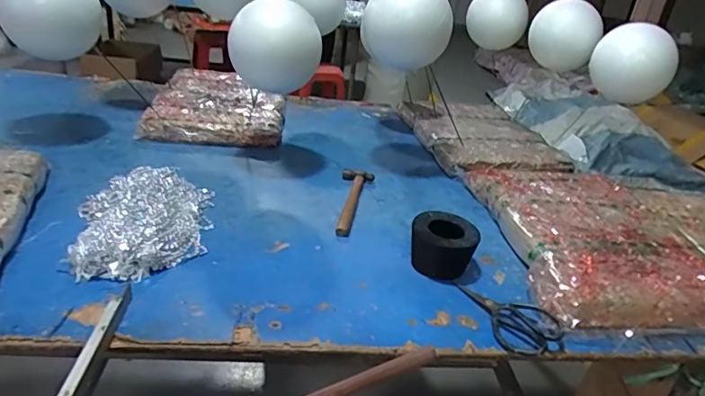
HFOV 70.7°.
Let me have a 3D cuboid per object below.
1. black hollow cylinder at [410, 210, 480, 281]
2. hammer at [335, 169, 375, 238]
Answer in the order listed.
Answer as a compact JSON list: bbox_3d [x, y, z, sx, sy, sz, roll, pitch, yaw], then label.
[{"bbox_3d":[0.160,0.084,0.883,0.114,0.078,0.110,14,26,16],"label":"black hollow cylinder"},{"bbox_3d":[0.002,0.003,1.064,0.071,0.025,0.295,7,25,2],"label":"hammer"}]

